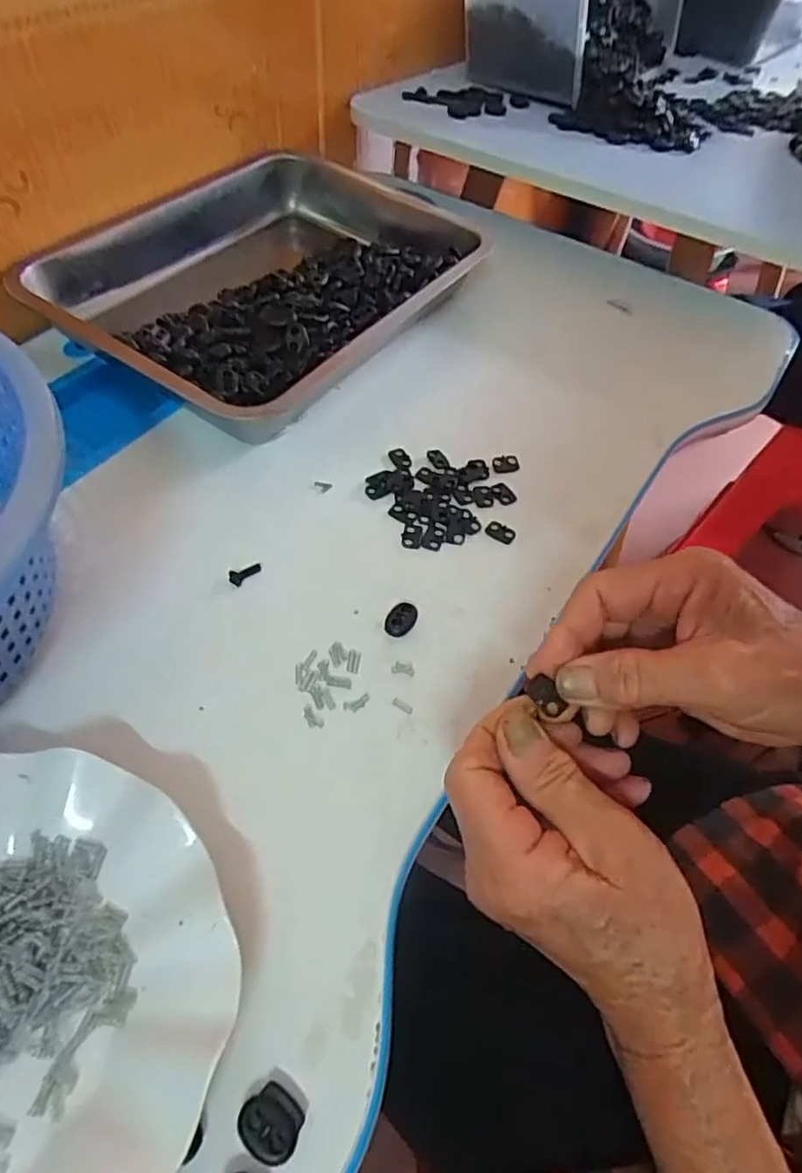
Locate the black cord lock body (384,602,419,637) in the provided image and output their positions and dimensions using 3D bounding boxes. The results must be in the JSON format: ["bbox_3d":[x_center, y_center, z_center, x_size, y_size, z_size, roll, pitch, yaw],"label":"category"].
[{"bbox_3d":[0.000,0.018,0.345,0.015,0.004,0.022,24,55,12],"label":"black cord lock body"}]

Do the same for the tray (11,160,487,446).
[{"bbox_3d":[-0.099,-0.240,0.494,0.242,0.052,0.314,31,57,17],"label":"tray"}]

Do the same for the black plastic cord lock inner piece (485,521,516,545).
[{"bbox_3d":[0.062,-0.034,0.388,0.018,0.004,0.013,29,56,16],"label":"black plastic cord lock inner piece"}]

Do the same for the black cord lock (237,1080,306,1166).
[{"bbox_3d":[-0.045,0.186,0.218,0.021,0.004,0.019,33,57,18],"label":"black cord lock"}]

